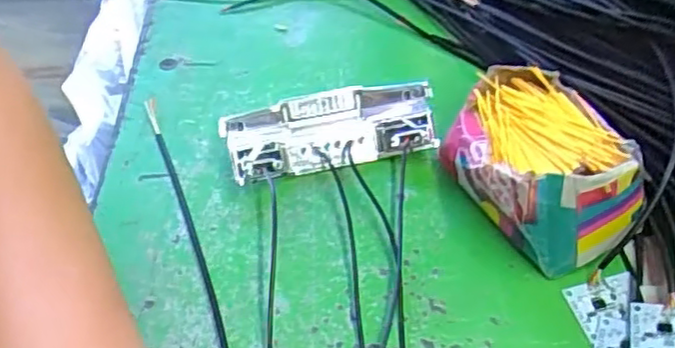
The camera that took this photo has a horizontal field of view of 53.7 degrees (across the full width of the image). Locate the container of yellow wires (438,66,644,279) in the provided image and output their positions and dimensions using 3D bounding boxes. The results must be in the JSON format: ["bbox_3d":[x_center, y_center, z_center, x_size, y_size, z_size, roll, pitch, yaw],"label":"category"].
[{"bbox_3d":[0.092,-0.008,0.293,0.083,0.046,0.077,0,50,0],"label":"container of yellow wires"}]

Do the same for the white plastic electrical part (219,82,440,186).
[{"bbox_3d":[-0.004,-0.021,0.319,0.096,0.021,0.040,-11,51,-8],"label":"white plastic electrical part"}]

